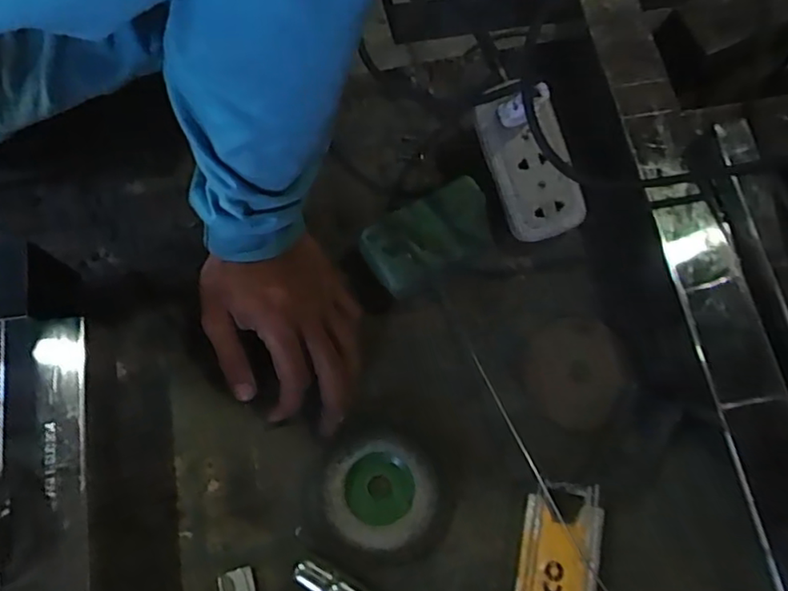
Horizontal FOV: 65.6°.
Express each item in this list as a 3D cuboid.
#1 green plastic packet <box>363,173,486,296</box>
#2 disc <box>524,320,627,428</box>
[{"bbox_3d":[0.028,-0.044,0.459,0.103,0.037,0.061,-34,78,-10],"label":"green plastic packet"},{"bbox_3d":[0.131,0.055,0.446,0.067,0.007,0.079,19,74,2],"label":"disc"}]

